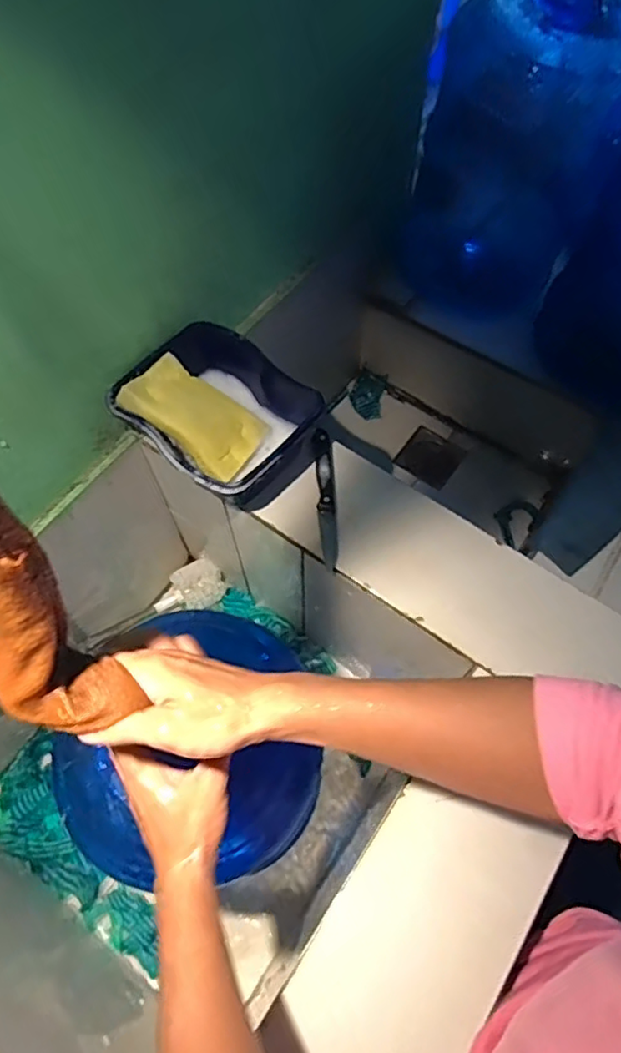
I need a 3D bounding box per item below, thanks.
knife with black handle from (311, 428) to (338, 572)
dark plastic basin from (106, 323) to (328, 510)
[{"bbox_3d":[0.017,-0.037,0.671,0.020,0.009,0.170,-3,63,-1],"label":"knife with black handle"},{"bbox_3d":[-0.104,-0.119,0.673,0.202,0.101,0.160,39,69,18],"label":"dark plastic basin"}]

